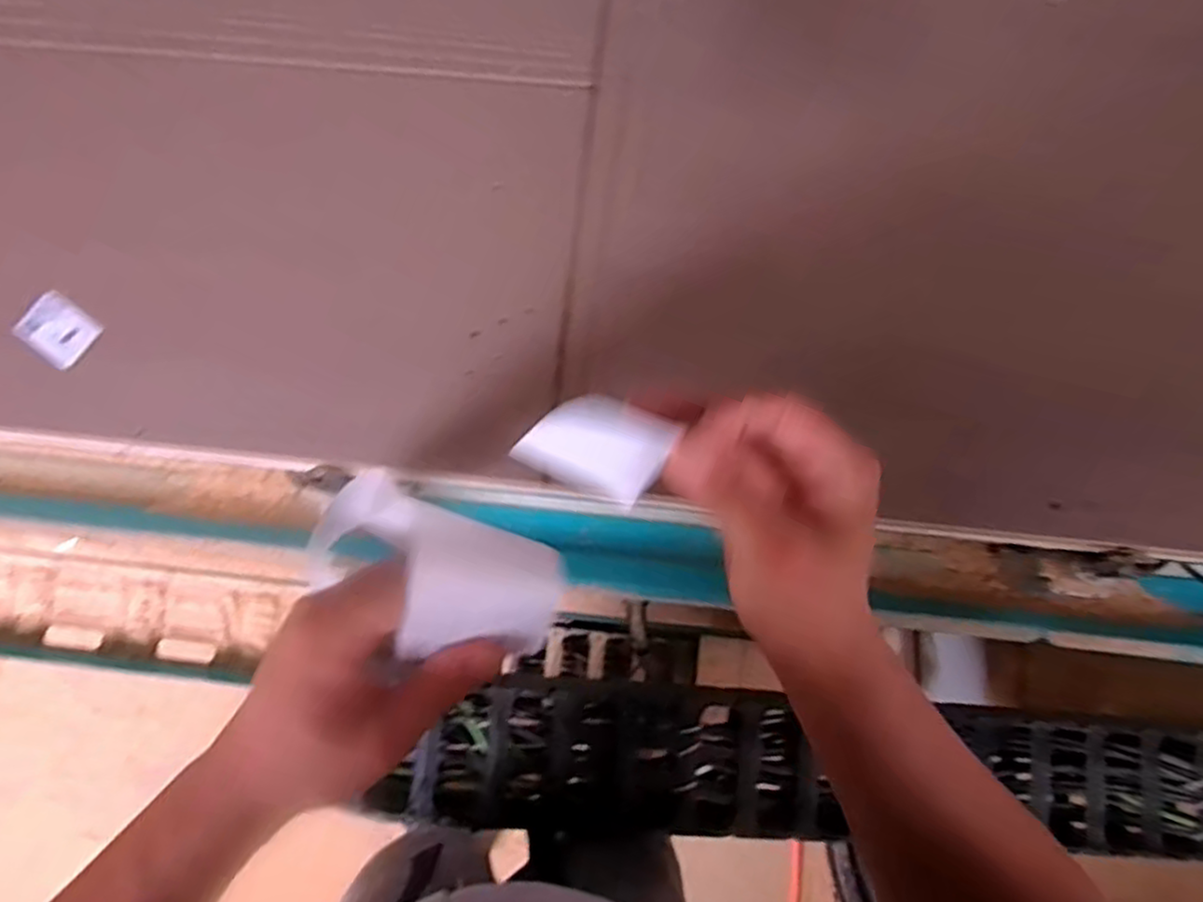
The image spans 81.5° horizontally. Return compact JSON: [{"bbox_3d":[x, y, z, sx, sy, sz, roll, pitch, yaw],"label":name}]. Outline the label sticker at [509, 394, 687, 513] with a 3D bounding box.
[{"bbox_3d":[-0.002,-0.003,0.265,0.052,0.005,0.036,26,91,-15],"label":"label sticker"}]

